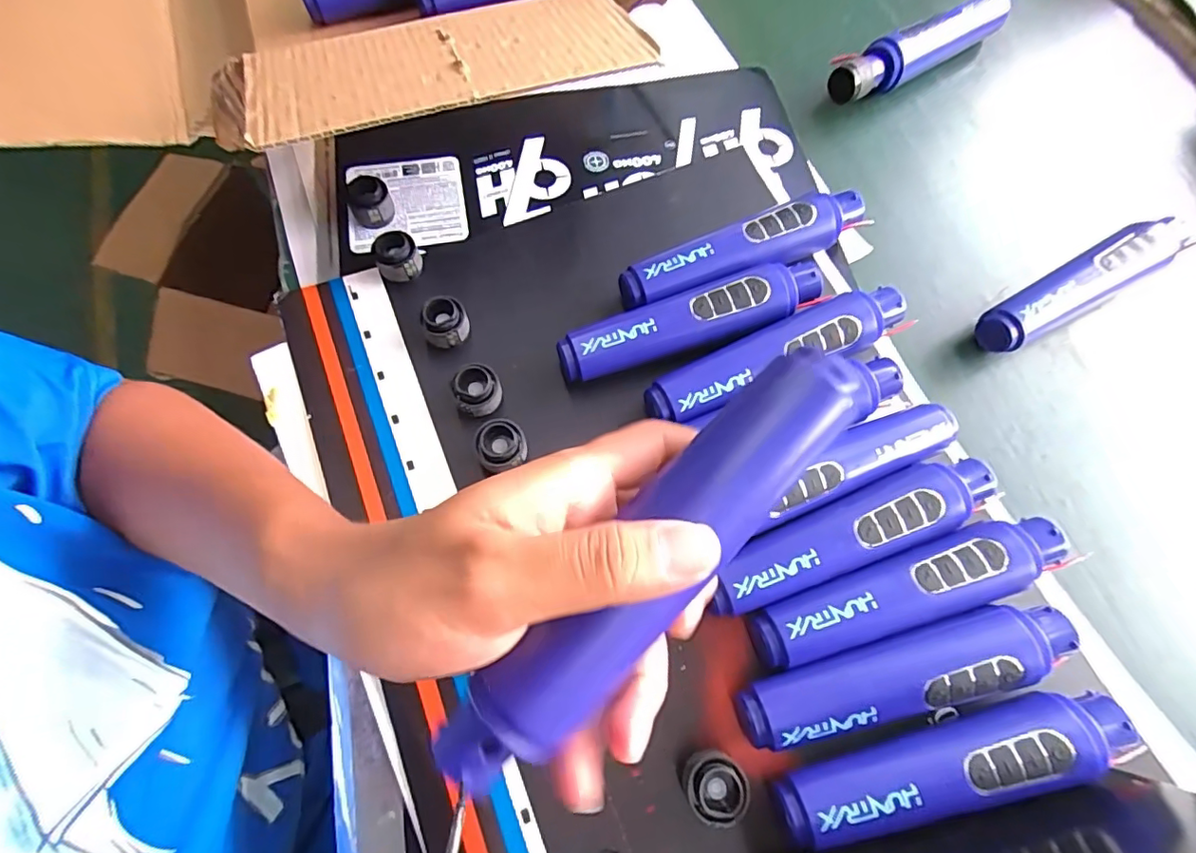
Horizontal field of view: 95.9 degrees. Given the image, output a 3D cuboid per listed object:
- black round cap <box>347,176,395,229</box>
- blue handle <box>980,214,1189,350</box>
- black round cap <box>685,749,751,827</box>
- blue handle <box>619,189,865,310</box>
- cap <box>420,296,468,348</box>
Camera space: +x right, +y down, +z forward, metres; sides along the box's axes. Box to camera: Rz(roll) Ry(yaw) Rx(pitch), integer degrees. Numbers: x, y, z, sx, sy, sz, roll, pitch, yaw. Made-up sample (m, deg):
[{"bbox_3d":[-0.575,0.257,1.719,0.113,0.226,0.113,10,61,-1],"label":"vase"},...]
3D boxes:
[{"bbox_3d":[-0.162,-0.160,0.386,0.028,0.029,0.026,0,69,0],"label":"black round cap"},{"bbox_3d":[0.343,-0.099,0.385,0.175,0.038,0.034,-28,72,-10],"label":"blue handle"},{"bbox_3d":[0.057,0.176,0.264,0.028,0.026,0.031,-22,71,-9],"label":"black round cap"},{"bbox_3d":[0.100,-0.115,0.364,0.174,0.036,0.032,-21,71,-8],"label":"blue handle"},{"bbox_3d":[-0.098,-0.065,0.348,0.029,0.027,0.026,-31,72,-11],"label":"cap"}]

